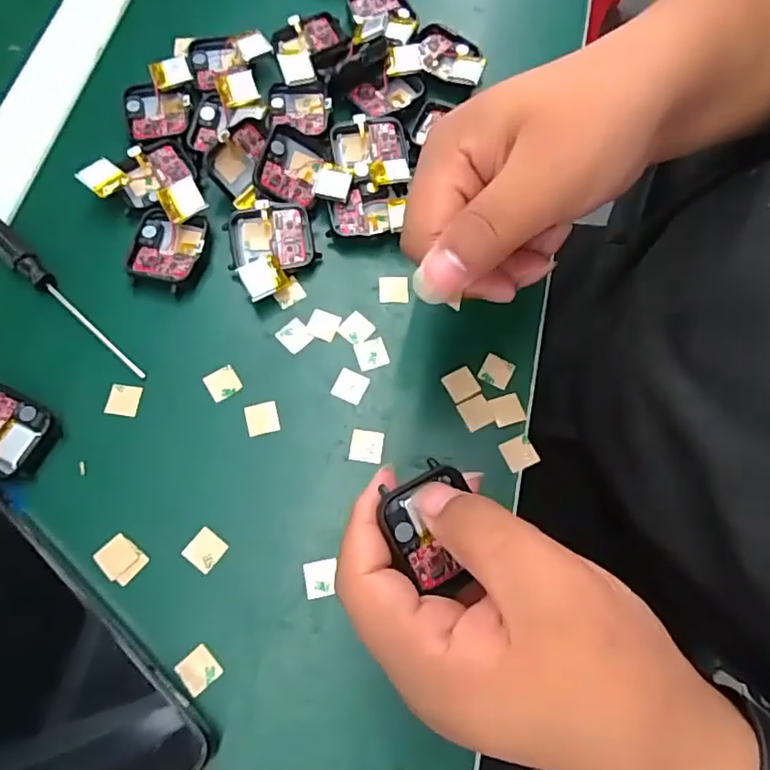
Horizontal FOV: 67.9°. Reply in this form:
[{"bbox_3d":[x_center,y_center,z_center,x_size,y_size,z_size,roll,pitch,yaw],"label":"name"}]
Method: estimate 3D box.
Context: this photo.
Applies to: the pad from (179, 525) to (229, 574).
[{"bbox_3d":[-0.082,0.074,0.259,0.016,0.004,0.016,36,73,11],"label":"pad"}]

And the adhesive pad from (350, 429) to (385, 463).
[{"bbox_3d":[-0.009,0.029,0.277,0.015,0.004,0.015,8,70,2],"label":"adhesive pad"}]

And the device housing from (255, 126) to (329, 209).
[{"bbox_3d":[-0.052,-0.122,0.318,0.033,0.010,0.042,20,72,-22],"label":"device housing"}]

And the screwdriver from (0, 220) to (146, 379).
[{"bbox_3d":[-0.171,-0.049,0.297,0.129,0.011,0.013,41,74,12],"label":"screwdriver"}]

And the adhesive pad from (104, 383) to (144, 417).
[{"bbox_3d":[-0.130,0.007,0.283,0.015,0.004,0.016,7,70,1],"label":"adhesive pad"}]

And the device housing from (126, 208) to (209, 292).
[{"bbox_3d":[-0.115,-0.072,0.307,0.037,0.012,0.043,6,70,1],"label":"device housing"}]

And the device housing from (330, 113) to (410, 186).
[{"bbox_3d":[-0.008,-0.132,0.324,0.043,0.009,0.047,-3,70,-2],"label":"device housing"}]

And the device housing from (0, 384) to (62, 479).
[{"bbox_3d":[-0.181,0.022,0.271,0.049,0.008,0.037,24,71,7],"label":"device housing"}]

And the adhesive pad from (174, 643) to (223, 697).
[{"bbox_3d":[-0.080,0.121,0.243,0.016,0.004,0.016,-40,76,-14],"label":"adhesive pad"}]

